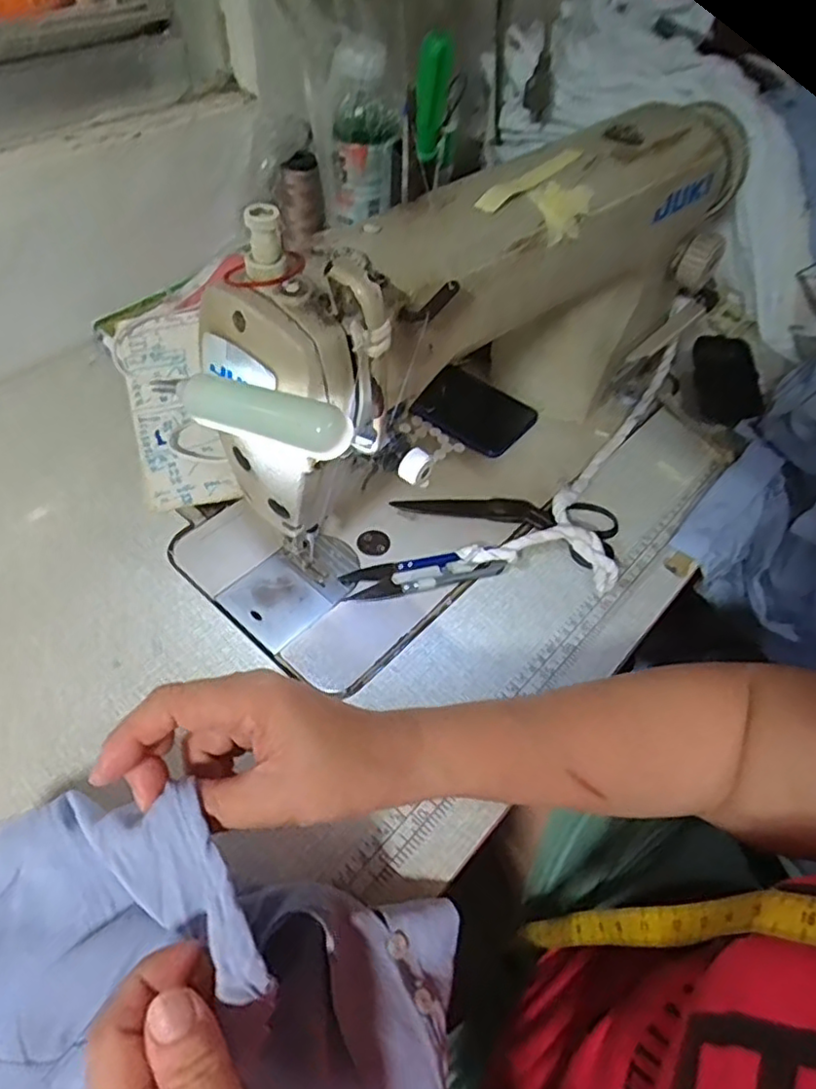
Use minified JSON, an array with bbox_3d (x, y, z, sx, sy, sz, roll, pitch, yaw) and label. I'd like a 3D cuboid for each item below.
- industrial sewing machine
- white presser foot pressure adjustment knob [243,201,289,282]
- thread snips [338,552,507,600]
[{"bbox_3d":[0.060,-0.142,0.461,0.165,0.225,0.471,40,58,23],"label":"industrial sewing machine"},{"bbox_3d":[-0.064,-0.134,0.288,0.018,0.027,0.017,-9,52,-12],"label":"white presser foot pressure adjustment knob"},{"bbox_3d":[0.011,0.020,0.469,0.114,0.009,0.029,-10,53,-13],"label":"thread snips"}]

